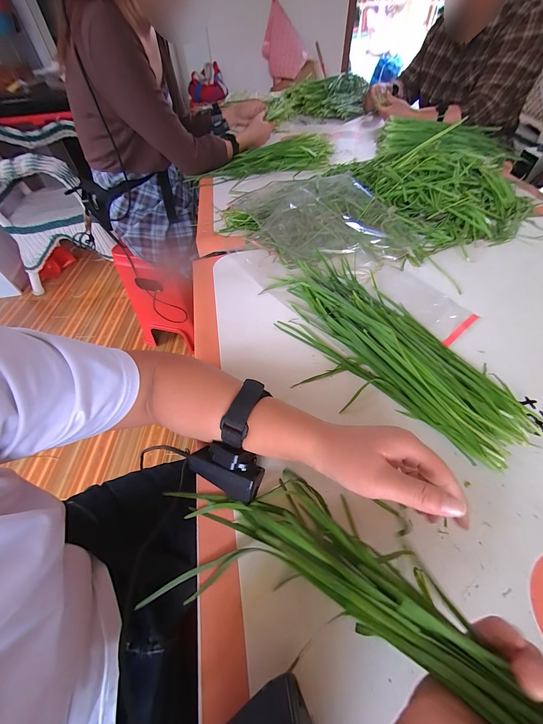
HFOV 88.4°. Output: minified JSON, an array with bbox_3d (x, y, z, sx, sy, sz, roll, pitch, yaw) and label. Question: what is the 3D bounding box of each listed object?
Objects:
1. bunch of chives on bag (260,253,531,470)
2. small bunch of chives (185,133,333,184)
[{"bbox_3d":[0.136,-0.035,0.376,0.164,0.030,0.372,-29,57,-18],"label":"bunch of chives on bag"},{"bbox_3d":[-0.030,-0.550,0.762,0.396,0.064,0.099,-9,54,-4],"label":"small bunch of chives"}]

